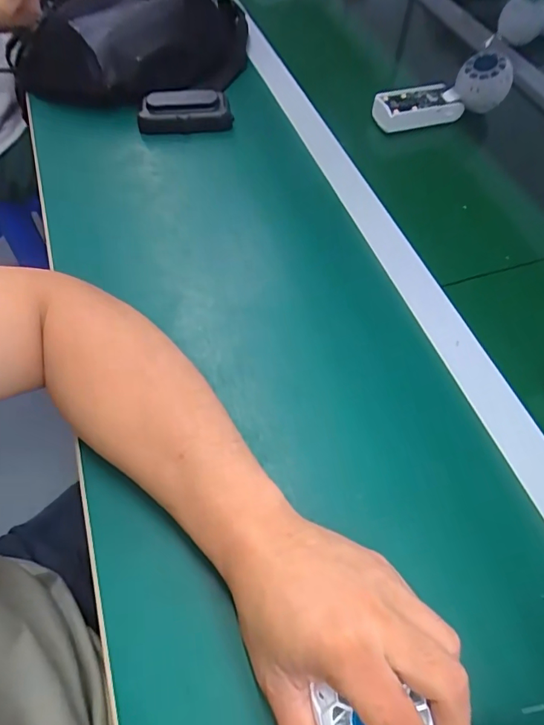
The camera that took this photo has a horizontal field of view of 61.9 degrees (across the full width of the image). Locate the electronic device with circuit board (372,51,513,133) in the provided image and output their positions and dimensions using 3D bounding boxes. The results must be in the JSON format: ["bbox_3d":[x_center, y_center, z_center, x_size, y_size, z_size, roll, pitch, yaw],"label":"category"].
[{"bbox_3d":[0.207,-0.331,0.567,0.173,0.057,0.045,-16,61,2],"label":"electronic device with circuit board"}]

